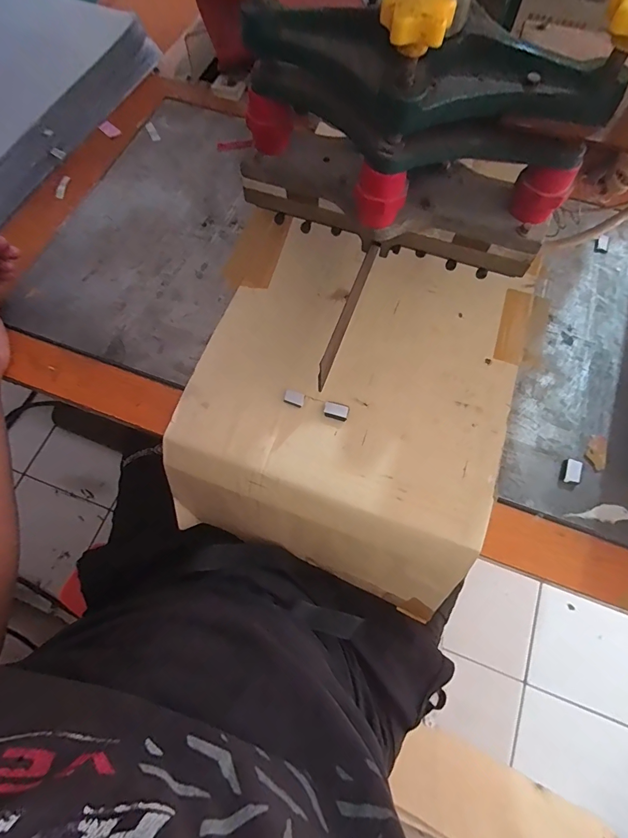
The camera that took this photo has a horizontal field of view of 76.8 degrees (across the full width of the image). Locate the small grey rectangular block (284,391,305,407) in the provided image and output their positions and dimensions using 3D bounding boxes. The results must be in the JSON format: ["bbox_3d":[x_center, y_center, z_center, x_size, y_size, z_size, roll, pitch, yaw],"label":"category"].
[{"bbox_3d":[-0.019,-0.020,0.387,0.019,0.004,0.014,16,70,6],"label":"small grey rectangular block"}]

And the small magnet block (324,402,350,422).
[{"bbox_3d":[0.021,-0.007,0.381,0.023,0.005,0.015,12,70,5],"label":"small magnet block"}]

